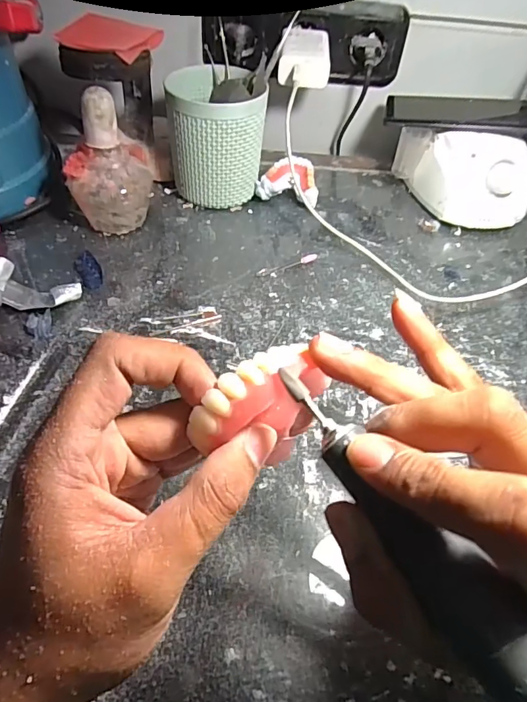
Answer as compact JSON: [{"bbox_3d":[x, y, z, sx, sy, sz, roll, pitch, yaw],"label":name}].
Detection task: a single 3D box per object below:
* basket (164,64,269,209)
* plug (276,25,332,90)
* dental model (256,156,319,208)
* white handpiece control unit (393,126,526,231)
[{"bbox_3d":[-0.045,-0.216,0.475,0.088,0.124,0.092,3,48,-3],"label":"basket"},{"bbox_3d":[0.042,-0.303,0.492,0.051,0.036,0.084,3,48,-3],"label":"plug"},{"bbox_3d":[0.029,-0.177,0.506,0.063,0.039,0.047,14,48,7],"label":"dental model"},{"bbox_3d":[0.208,-0.179,0.500,0.139,0.079,0.068,12,48,5],"label":"white handpiece control unit"}]

